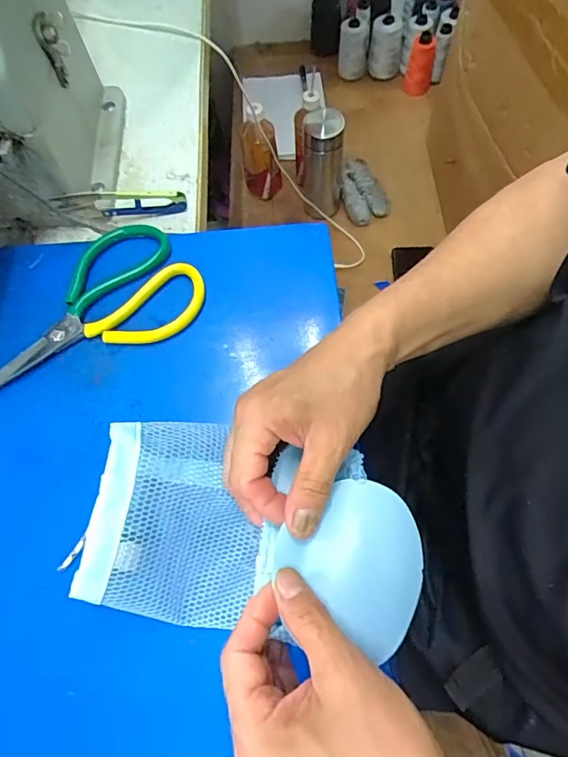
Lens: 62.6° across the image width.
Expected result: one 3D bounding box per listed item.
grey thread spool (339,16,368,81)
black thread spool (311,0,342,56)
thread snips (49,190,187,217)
[{"bbox_3d":[0.151,-0.712,1.022,0.058,0.108,0.061,-1,67,2],"label":"grey thread spool"},{"bbox_3d":[0.097,-0.827,1.077,0.069,0.137,0.058,2,67,4],"label":"black thread spool"},{"bbox_3d":[-0.151,-0.165,0.438,0.116,0.030,0.008,-5,68,-17],"label":"thread snips"}]

